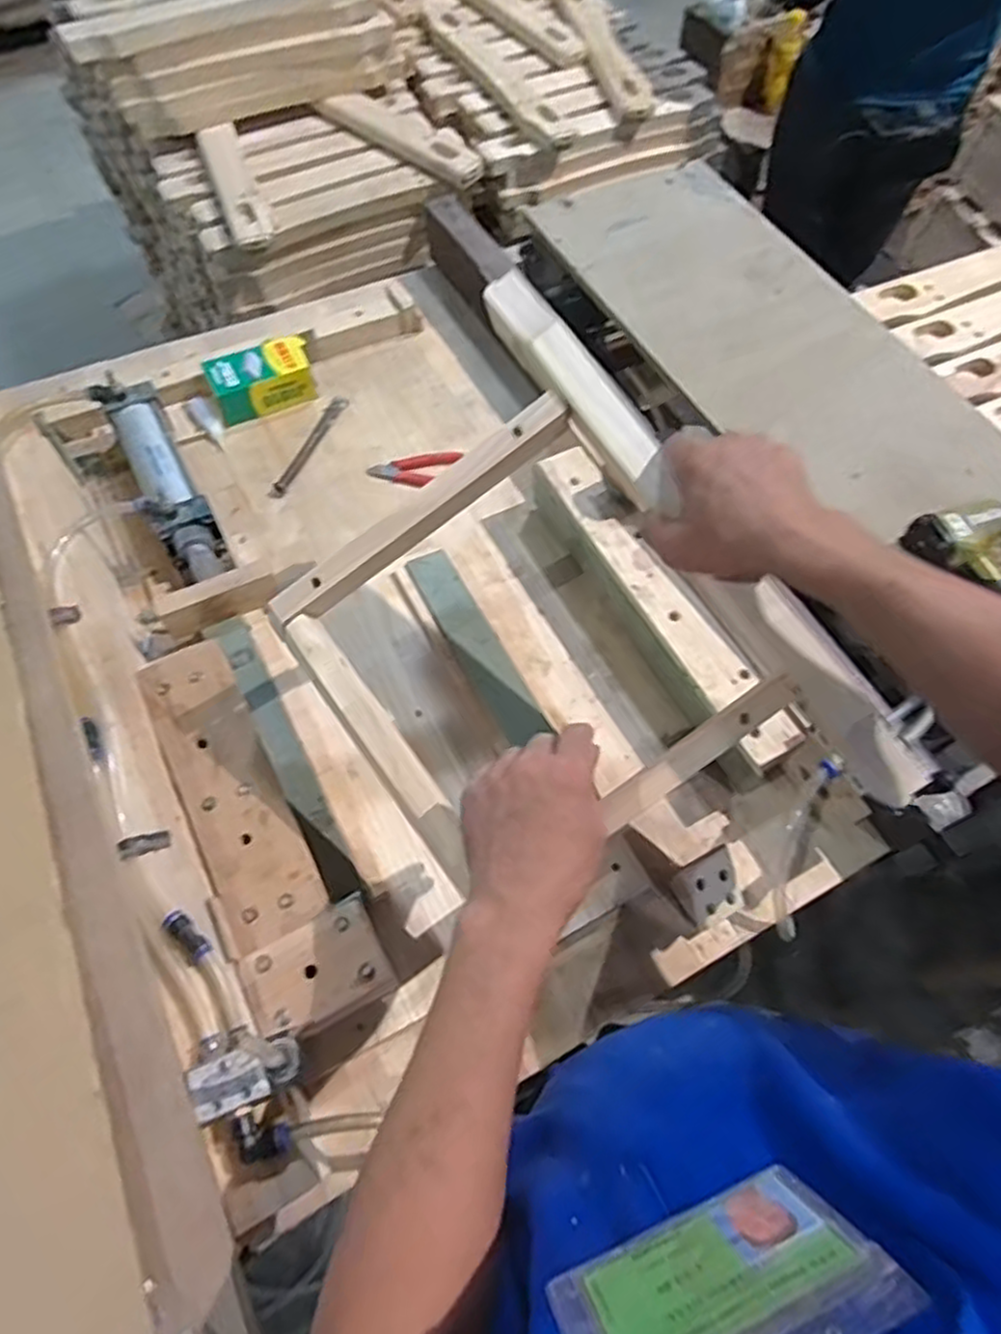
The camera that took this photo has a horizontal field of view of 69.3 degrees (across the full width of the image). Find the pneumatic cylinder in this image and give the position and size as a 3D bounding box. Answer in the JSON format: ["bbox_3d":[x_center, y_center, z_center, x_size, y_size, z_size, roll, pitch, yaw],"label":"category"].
[{"bbox_3d":[-0.372,-0.202,0.808,0.068,0.091,0.274,-25,67,-14],"label":"pneumatic cylinder"}]

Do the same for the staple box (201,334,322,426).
[{"bbox_3d":[-0.299,-0.362,0.912,0.128,0.051,0.071,-21,66,-13],"label":"staple box"}]

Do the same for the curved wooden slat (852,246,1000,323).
[{"bbox_3d":[0.680,-0.549,0.984,0.452,0.022,0.066,-22,66,-13],"label":"curved wooden slat"}]

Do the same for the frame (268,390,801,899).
[{"bbox_3d":[0.011,-0.012,0.540,0.280,0.035,0.297,-38,80,3],"label":"frame"}]

